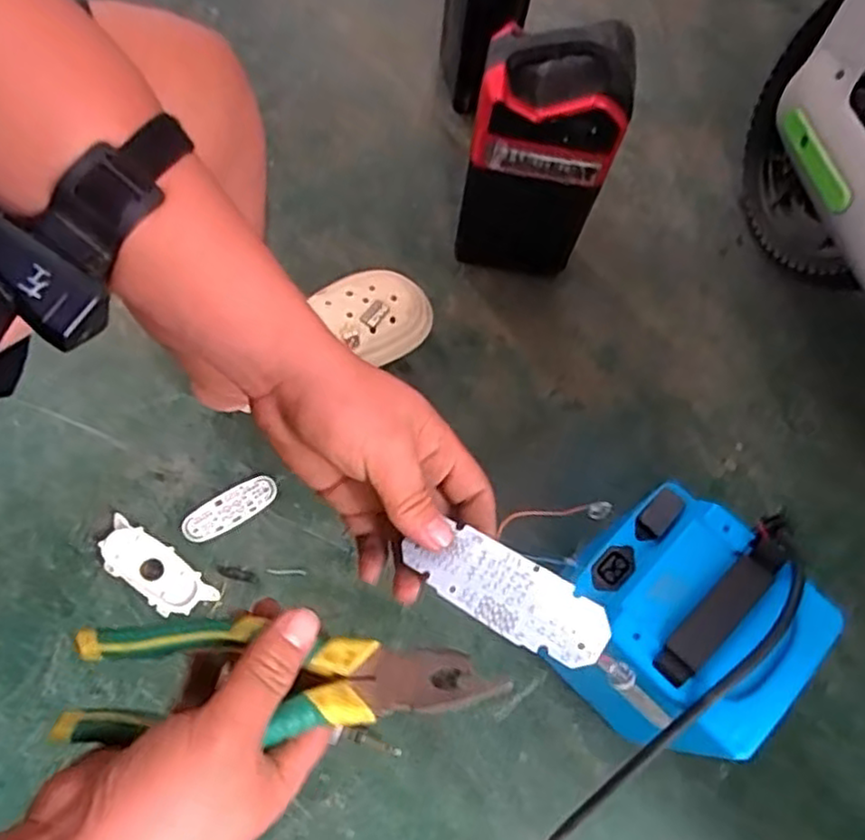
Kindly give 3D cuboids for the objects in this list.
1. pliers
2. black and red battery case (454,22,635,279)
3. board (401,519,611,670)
[{"bbox_3d":[-0.067,0.118,0.313,0.190,0.012,0.051,2,66,-2],"label":"pliers"},{"bbox_3d":[0.119,-0.290,0.814,0.157,0.339,0.085,13,67,3],"label":"black and red battery case"},{"bbox_3d":[0.035,0.081,0.332,0.102,0.004,0.036,23,66,29],"label":"board"}]

